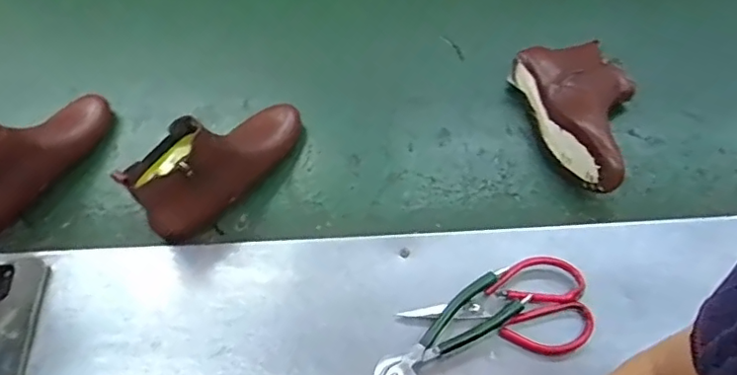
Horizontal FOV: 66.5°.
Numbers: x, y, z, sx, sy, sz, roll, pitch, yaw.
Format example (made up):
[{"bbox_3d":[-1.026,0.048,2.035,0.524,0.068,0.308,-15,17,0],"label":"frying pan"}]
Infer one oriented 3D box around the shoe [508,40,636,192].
[{"bbox_3d":[0.307,-0.097,0.758,0.140,0.080,0.230,-13,57,-5],"label":"shoe"}]

